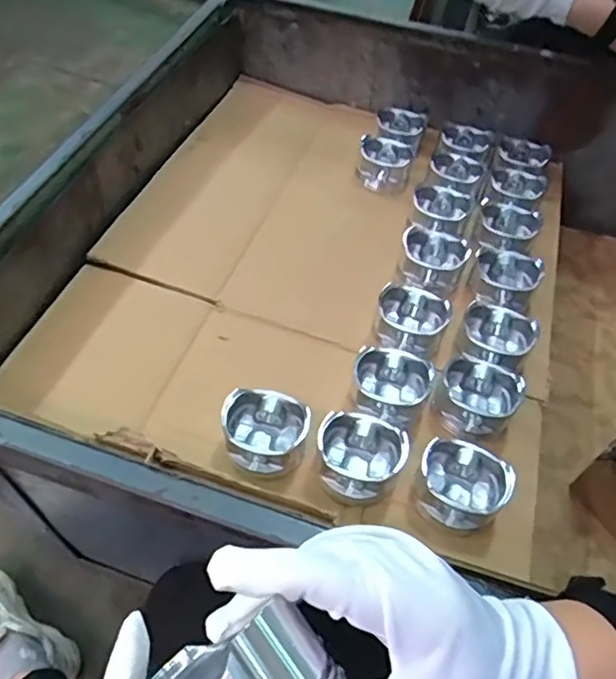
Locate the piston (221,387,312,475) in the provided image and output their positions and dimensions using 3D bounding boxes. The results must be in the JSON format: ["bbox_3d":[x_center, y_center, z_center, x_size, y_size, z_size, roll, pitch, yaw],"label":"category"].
[{"bbox_3d":[-0.040,0.084,0.539,0.073,0.056,0.070,2,55,-3],"label":"piston"}]

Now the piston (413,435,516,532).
[{"bbox_3d":[0.136,0.125,0.515,0.074,0.054,0.070,2,55,-3],"label":"piston"}]

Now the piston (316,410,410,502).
[{"bbox_3d":[0.047,0.102,0.527,0.075,0.048,0.073,2,55,-3],"label":"piston"}]

